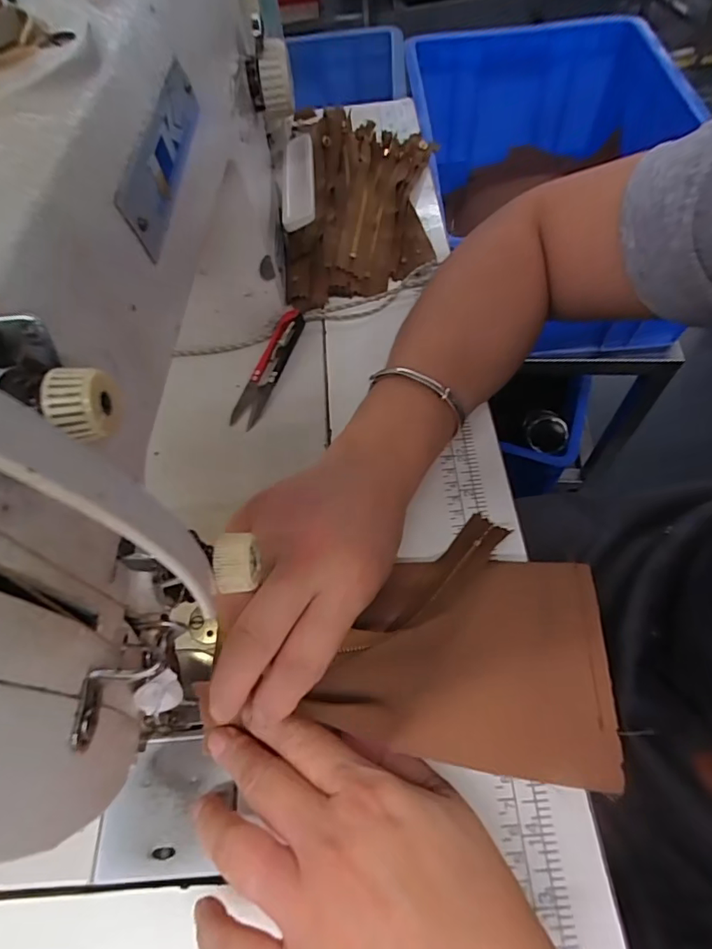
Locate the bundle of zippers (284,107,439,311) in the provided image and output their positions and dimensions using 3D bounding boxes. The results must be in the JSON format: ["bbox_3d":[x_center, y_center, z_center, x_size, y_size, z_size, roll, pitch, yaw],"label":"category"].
[{"bbox_3d":[0.003,-0.248,0.453,0.123,0.043,0.232,-1,60,3],"label":"bundle of zippers"}]

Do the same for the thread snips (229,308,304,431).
[{"bbox_3d":[-0.065,-0.081,0.373,0.021,0.013,0.102,13,61,11],"label":"thread snips"}]

